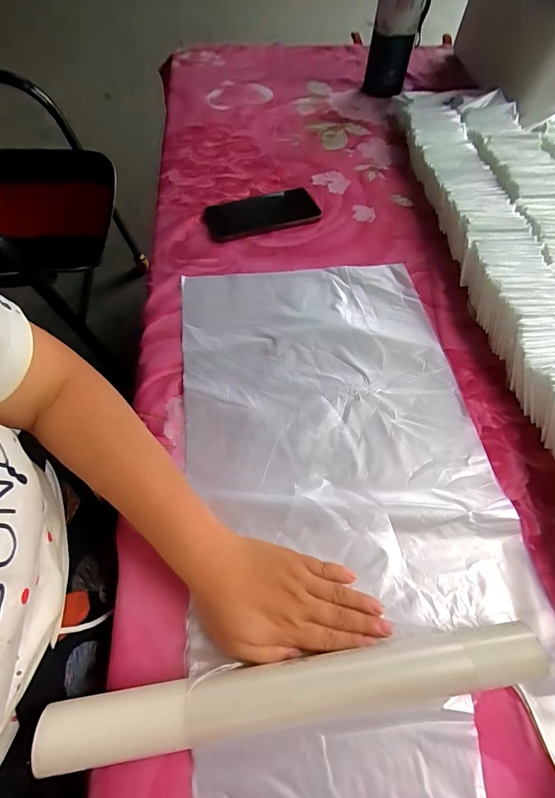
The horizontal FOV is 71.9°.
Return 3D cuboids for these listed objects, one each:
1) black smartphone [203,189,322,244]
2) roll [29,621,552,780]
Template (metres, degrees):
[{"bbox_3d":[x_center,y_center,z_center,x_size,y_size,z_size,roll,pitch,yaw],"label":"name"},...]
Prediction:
[{"bbox_3d":[-0.026,-0.281,0.578,0.165,0.014,0.082,-17,63,-10],"label":"black smartphone"},{"bbox_3d":[0.019,0.216,0.280,0.354,0.032,0.043,-6,62,-6],"label":"roll"}]

